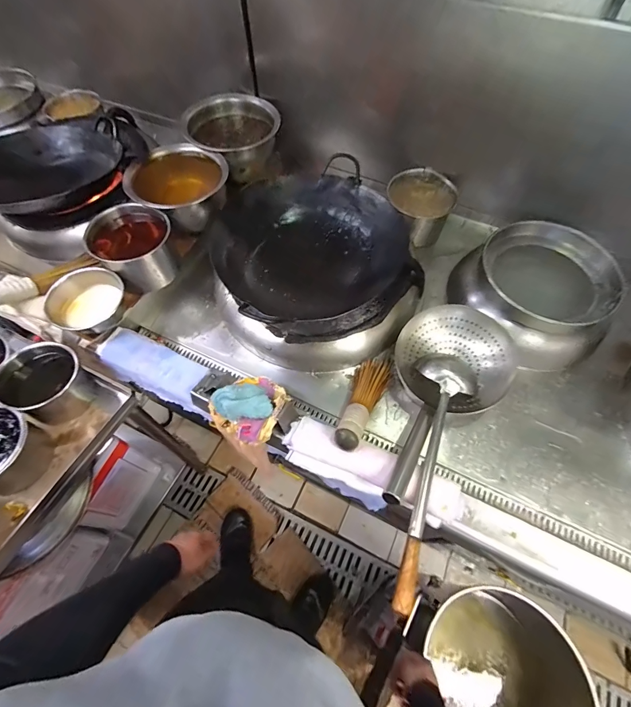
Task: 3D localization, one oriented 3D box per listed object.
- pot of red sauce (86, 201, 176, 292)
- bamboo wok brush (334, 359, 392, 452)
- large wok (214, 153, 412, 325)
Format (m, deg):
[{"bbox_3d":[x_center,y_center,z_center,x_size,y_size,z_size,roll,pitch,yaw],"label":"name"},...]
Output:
[{"bbox_3d":[-0.449,-0.259,0.878,0.180,0.154,0.164,-1,61,2],"label":"pot of red sauce"},{"bbox_3d":[0.100,0.103,0.729,0.076,0.068,0.261,20,33,13],"label":"bamboo wok brush"},{"bbox_3d":[-0.020,-0.243,0.831,0.403,0.140,0.374,-20,62,-9],"label":"large wok"}]

